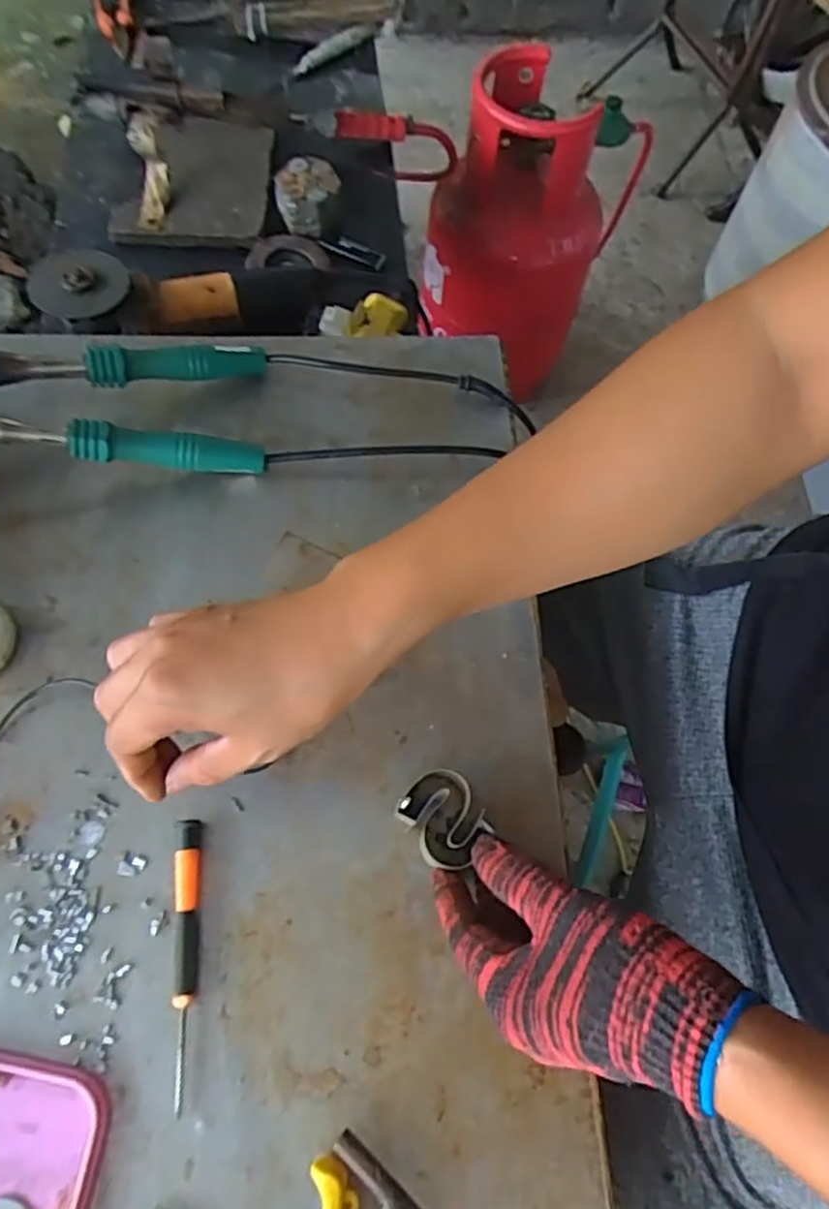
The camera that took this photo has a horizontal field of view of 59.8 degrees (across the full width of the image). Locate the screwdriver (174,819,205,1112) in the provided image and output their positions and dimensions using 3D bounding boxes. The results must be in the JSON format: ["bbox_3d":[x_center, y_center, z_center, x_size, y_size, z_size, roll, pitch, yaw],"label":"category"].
[{"bbox_3d":[-0.125,0.191,0.394,0.012,0.014,0.141,-3,65,-5],"label":"screwdriver"}]

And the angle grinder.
[{"bbox_3d":[-0.229,-0.313,0.730,0.275,0.074,0.090,-5,67,-7],"label":"angle grinder"}]

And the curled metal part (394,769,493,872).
[{"bbox_3d":[0.017,0.126,0.425,0.043,0.024,0.050,-35,72,-17],"label":"curled metal part"}]

